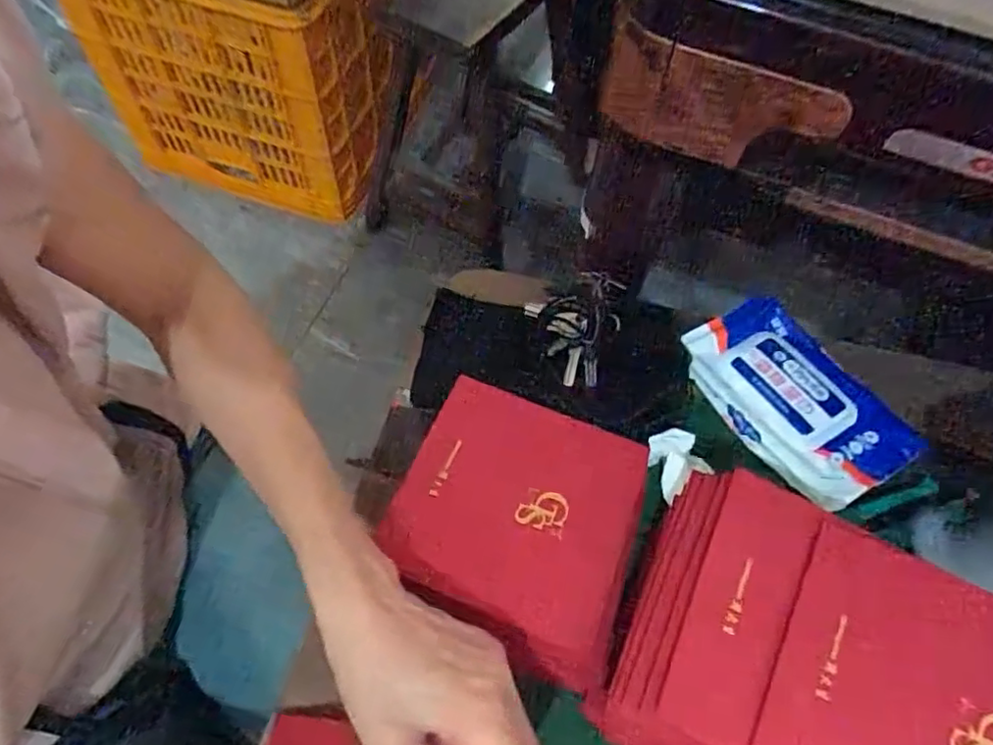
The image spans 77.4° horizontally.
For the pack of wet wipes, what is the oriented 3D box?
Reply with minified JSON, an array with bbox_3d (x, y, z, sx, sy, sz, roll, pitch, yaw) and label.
[{"bbox_3d":[0.219,0.013,0.458,0.102,0.037,0.167,-32,67,-19],"label":"pack of wet wipes"}]

